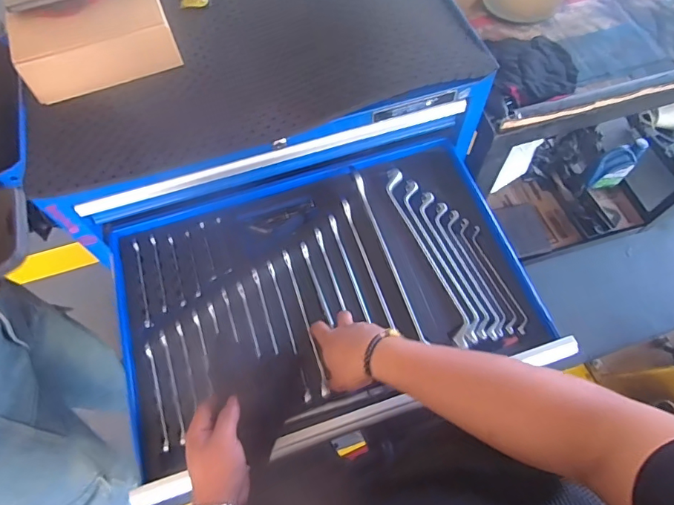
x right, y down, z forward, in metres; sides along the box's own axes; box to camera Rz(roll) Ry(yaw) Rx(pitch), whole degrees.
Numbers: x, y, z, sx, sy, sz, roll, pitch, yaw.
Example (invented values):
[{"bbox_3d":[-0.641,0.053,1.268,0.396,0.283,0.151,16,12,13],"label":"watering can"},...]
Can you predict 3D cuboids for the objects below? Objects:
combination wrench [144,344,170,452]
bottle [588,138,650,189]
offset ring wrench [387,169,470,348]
[{"bbox_3d":[-0.250,0.198,0.639,0.008,0.012,0.150,-18,65,-7],"label":"combination wrench"},{"bbox_3d":[0.917,-0.289,1.510,0.052,0.206,0.086,-16,61,-35],"label":"bottle"},{"bbox_3d":[0.138,-0.003,0.716,0.032,0.021,0.310,-17,64,-7],"label":"offset ring wrench"}]

